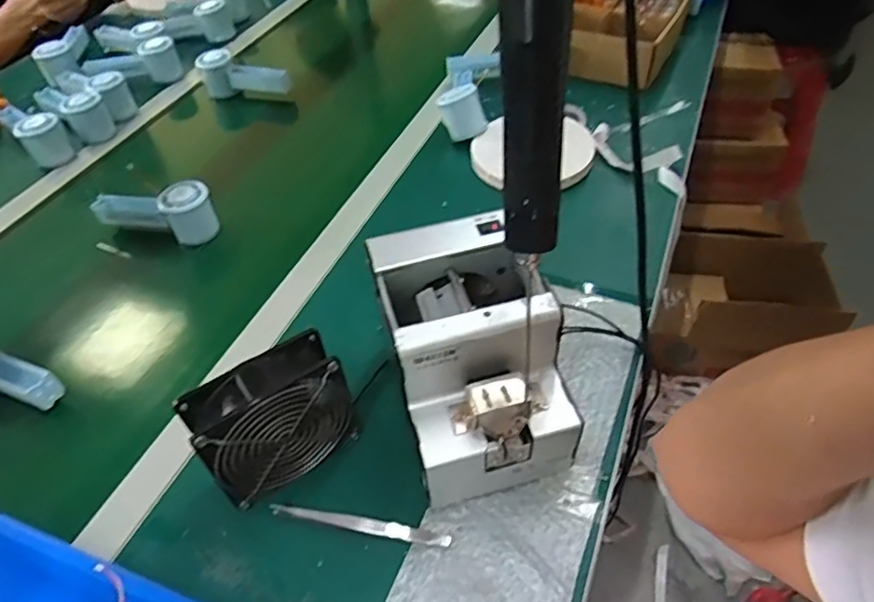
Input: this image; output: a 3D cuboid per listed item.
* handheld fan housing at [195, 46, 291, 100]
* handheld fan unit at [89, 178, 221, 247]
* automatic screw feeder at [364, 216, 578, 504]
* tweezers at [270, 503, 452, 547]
[{"bbox_3d":[-0.312,-0.364,0.974,0.157,0.071,0.045,8,49,-8],"label":"handheld fan housing"},{"bbox_3d":[-0.353,-0.119,0.743,0.168,0.064,0.053,15,52,16],"label":"handheld fan unit"},{"bbox_3d":[0.027,0.042,0.496,0.123,0.143,0.187,-14,50,-8],"label":"automatic screw feeder"},{"bbox_3d":[-0.061,0.177,0.476,0.144,0.006,0.011,7,50,10],"label":"tweezers"}]

